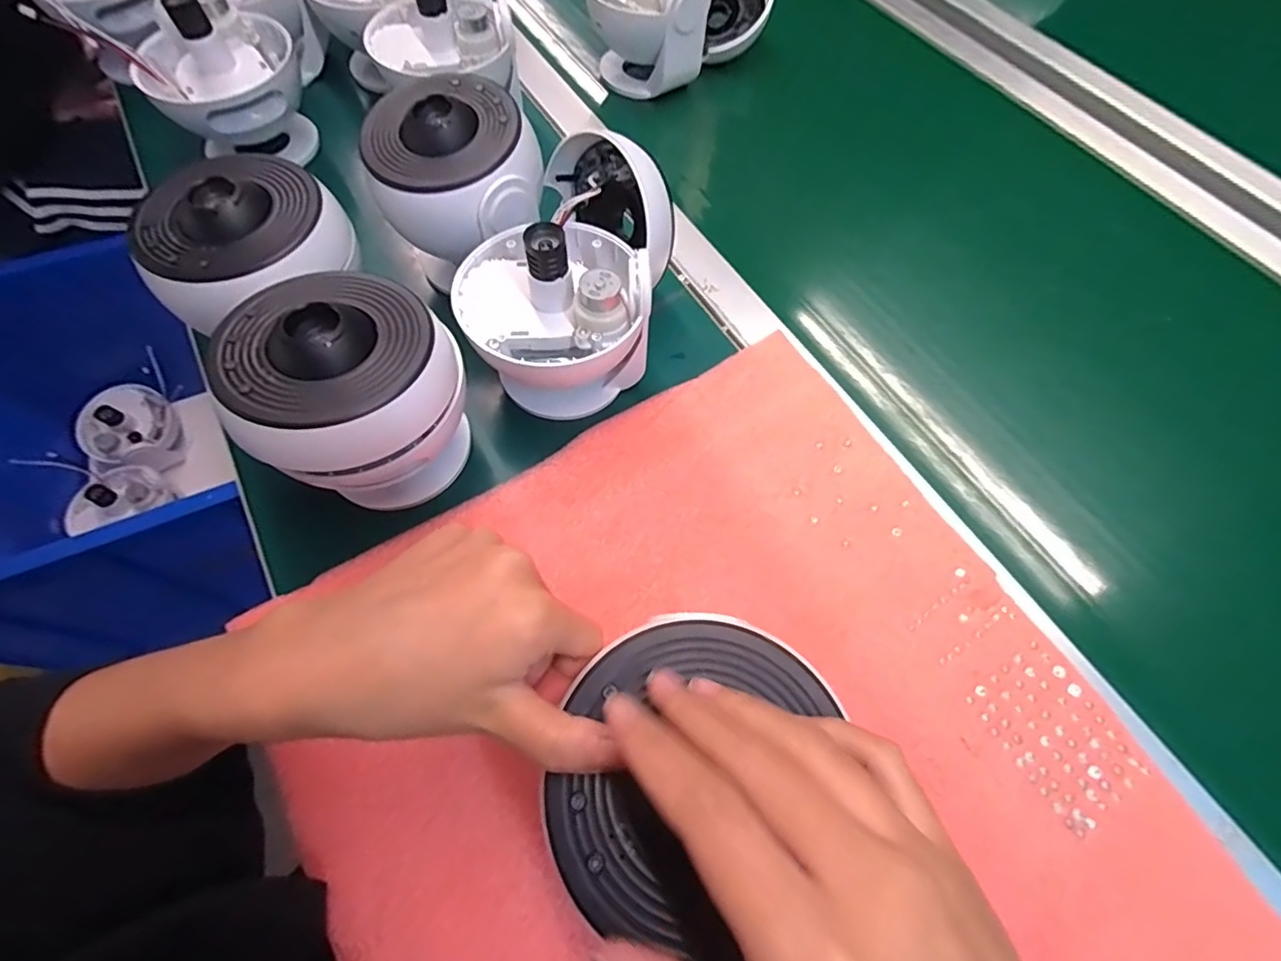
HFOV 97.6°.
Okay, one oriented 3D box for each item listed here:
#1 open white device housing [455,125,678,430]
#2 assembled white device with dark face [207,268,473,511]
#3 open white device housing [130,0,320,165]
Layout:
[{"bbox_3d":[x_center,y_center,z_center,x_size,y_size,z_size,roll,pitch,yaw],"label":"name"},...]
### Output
[{"bbox_3d":[-0.042,-0.142,0.379,0.120,0.101,0.178,18,64,8],"label":"open white device housing"},{"bbox_3d":[-0.153,-0.043,0.316,0.104,0.112,0.101,1,65,-1],"label":"assembled white device with dark face"},{"bbox_3d":[-0.338,-0.325,0.465,0.116,0.112,0.101,-28,69,-14],"label":"open white device housing"}]

